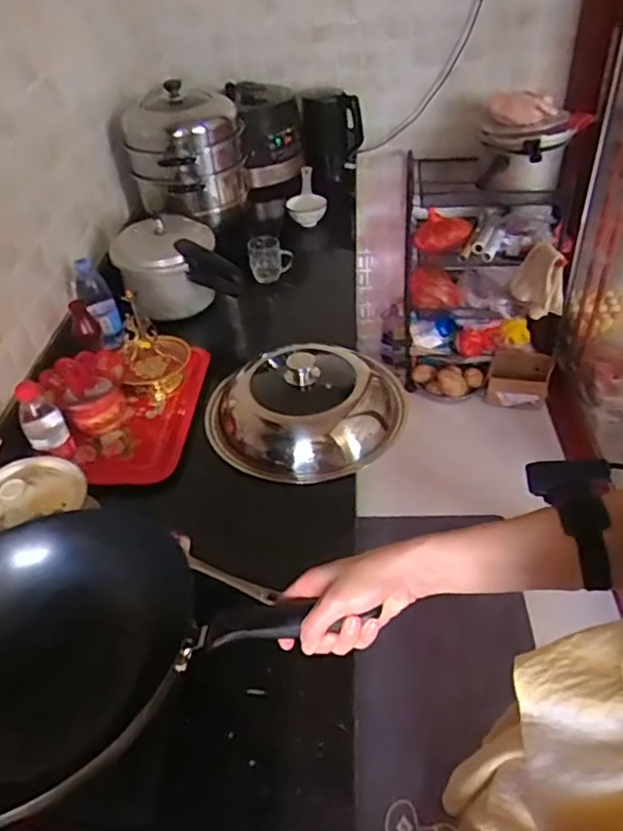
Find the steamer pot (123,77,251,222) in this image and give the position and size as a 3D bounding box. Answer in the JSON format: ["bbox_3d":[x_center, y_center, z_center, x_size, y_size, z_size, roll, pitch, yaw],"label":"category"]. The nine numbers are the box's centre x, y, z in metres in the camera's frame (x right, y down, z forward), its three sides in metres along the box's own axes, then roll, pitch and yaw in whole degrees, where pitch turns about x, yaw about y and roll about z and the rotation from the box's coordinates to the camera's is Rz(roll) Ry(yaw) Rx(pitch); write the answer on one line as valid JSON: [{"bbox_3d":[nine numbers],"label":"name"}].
[{"bbox_3d":[-0.306,-0.654,1.512,0.281,0.276,0.257,-11,42,-5],"label":"steamer pot"}]

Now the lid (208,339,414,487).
[{"bbox_3d":[-0.024,-0.024,1.096,0.352,0.146,0.312,9,44,16],"label":"lid"}]

